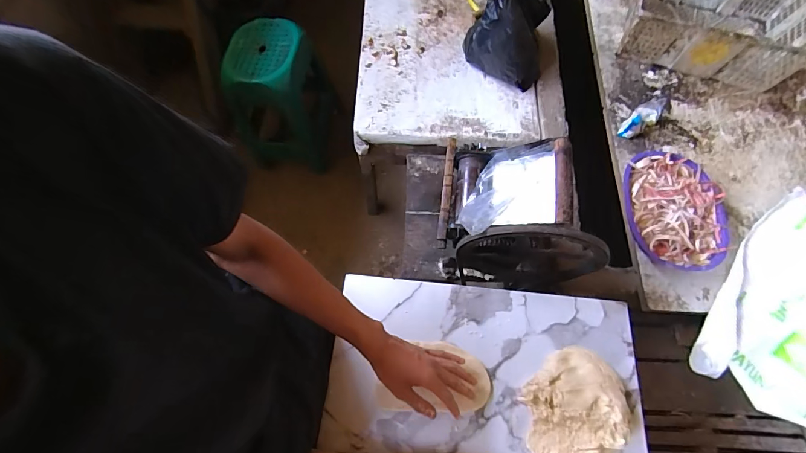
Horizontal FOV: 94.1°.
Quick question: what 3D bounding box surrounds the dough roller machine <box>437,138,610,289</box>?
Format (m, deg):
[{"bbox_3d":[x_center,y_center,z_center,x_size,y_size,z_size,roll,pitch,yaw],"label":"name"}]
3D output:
[{"bbox_3d":[0.216,-0.027,0.771,0.280,0.340,0.232,8,69,3],"label":"dough roller machine"}]

